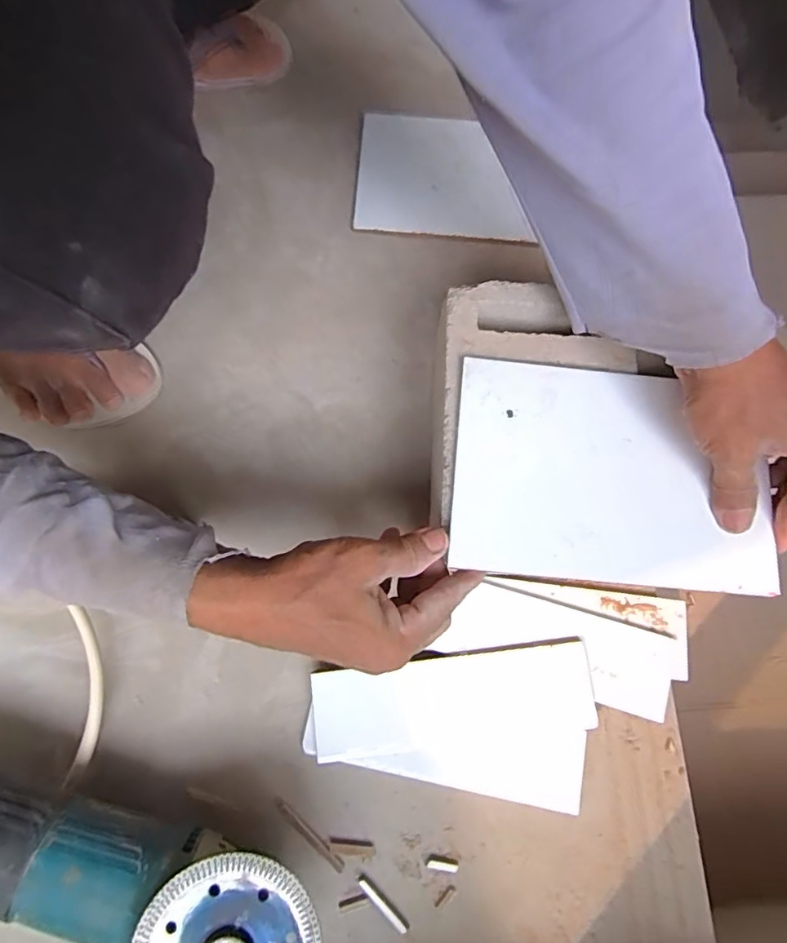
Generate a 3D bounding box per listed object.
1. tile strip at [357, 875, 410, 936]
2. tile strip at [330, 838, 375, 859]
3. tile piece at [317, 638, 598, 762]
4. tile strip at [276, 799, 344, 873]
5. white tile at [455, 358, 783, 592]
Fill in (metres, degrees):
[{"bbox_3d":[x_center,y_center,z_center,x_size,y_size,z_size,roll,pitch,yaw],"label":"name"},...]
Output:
[{"bbox_3d":[-0.007,0.287,0.361,0.007,0.007,0.043,-44,80,-13],"label":"tile strip"},{"bbox_3d":[-0.028,0.258,0.371,0.032,0.004,0.010,9,74,1],"label":"tile strip"},{"bbox_3d":[0.043,0.166,0.395,0.198,0.014,0.061,-6,74,-4],"label":"tile piece"},{"bbox_3d":[-0.058,0.249,0.372,0.061,0.004,0.007,41,77,9],"label":"tile strip"},{"bbox_3d":[0.135,0.001,0.345,0.193,0.009,0.137,6,74,0],"label":"white tile"}]

